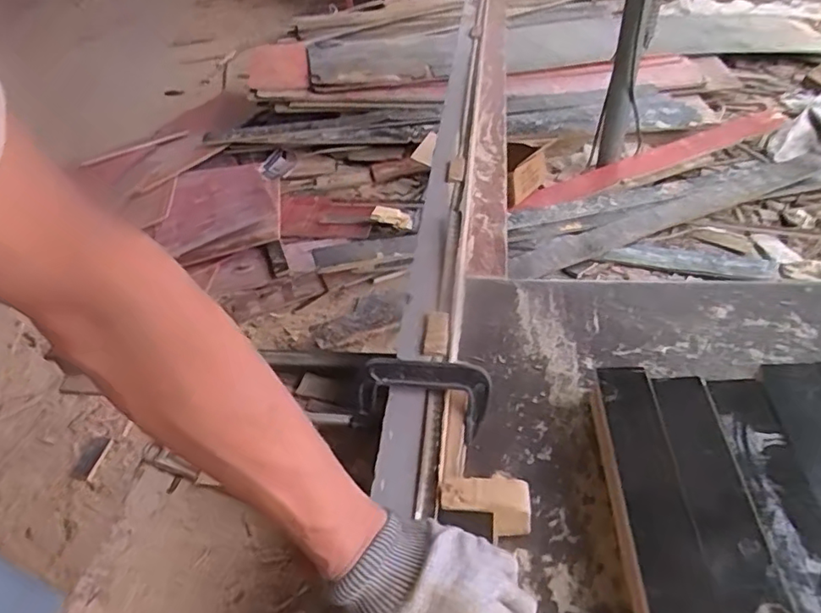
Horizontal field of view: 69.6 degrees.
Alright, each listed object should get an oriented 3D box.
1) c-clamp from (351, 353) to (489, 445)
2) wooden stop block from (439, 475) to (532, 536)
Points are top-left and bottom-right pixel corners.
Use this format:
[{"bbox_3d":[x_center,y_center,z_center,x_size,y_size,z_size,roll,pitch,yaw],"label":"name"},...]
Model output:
[{"bbox_3d":[0.015,0.082,0.577,0.122,0.071,0.023,16,8,4],"label":"c-clamp"},{"bbox_3d":[0.064,0.175,0.509,0.073,0.060,0.036,-1,44,6],"label":"wooden stop block"}]

